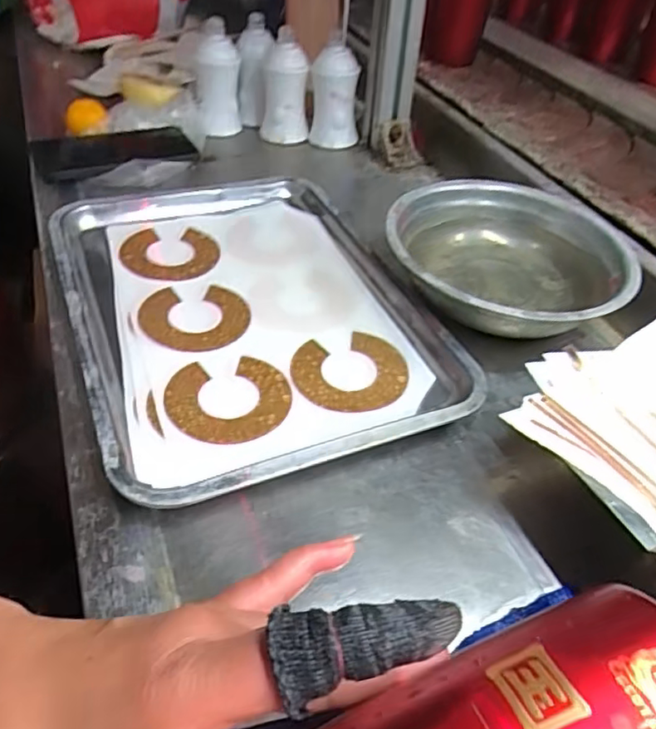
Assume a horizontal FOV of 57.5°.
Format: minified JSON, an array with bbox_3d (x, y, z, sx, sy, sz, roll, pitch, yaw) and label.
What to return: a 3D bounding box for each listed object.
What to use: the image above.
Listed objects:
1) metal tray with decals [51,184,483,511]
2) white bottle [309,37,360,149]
[{"bbox_3d":[-0.069,-0.056,0.473,0.247,0.028,0.341,-16,47,-18],"label":"metal tray with decals"},{"bbox_3d":[0.009,-0.309,0.705,0.052,0.124,0.055,6,47,6],"label":"white bottle"}]

